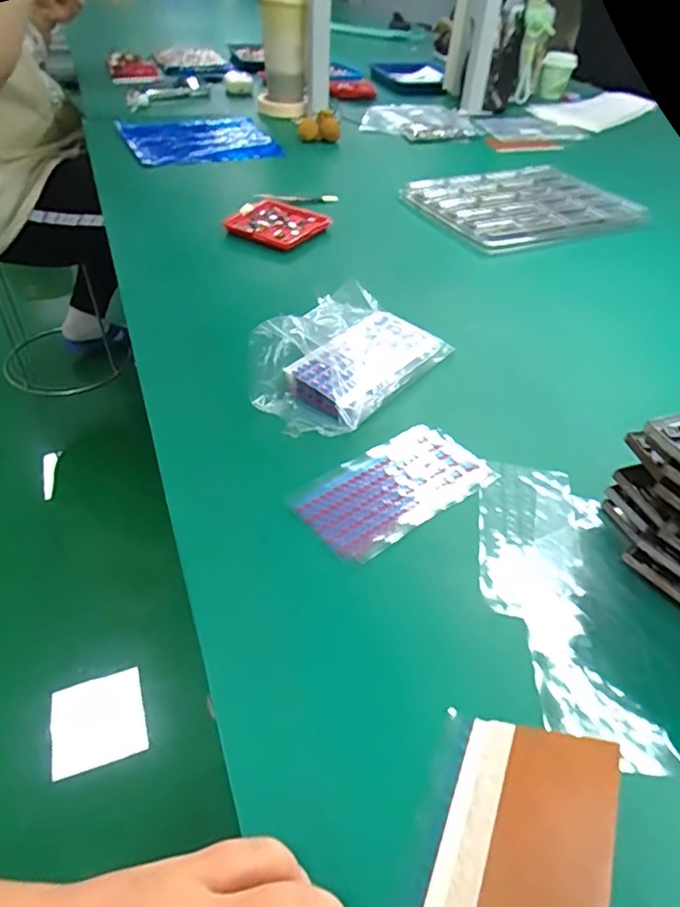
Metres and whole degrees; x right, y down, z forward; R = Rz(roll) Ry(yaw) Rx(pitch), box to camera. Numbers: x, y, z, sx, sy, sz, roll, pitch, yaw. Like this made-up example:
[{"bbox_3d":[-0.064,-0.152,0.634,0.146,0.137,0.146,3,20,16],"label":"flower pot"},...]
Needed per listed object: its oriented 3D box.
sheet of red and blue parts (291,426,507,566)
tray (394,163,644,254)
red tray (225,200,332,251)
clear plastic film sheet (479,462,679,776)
[{"bbox_3d":[0.039,0.022,0.390,0.139,0.008,0.071,-27,52,-28],"label":"sheet of red and blue parts"},{"bbox_3d":[0.251,-0.340,0.770,0.283,0.017,0.223,-18,48,-20],"label":"tray"},{"bbox_3d":[-0.079,-0.285,0.699,0.100,0.014,0.109,29,50,24],"label":"red tray"},{"bbox_3d":[0.130,0.079,0.342,0.084,0.008,0.198,7,45,3],"label":"clear plastic film sheet"}]

